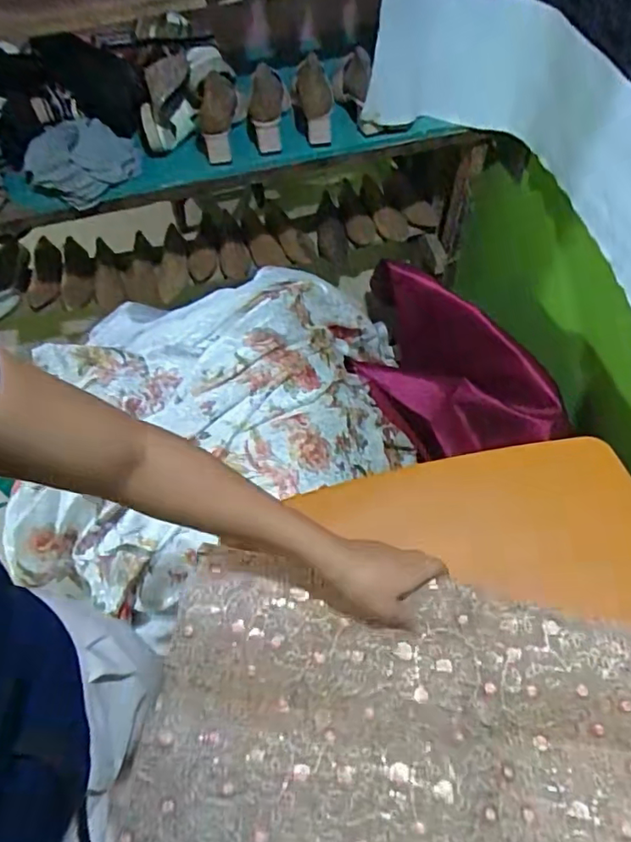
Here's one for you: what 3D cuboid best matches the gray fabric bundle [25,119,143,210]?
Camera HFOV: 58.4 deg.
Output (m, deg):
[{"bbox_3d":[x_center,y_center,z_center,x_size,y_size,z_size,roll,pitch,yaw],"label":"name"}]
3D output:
[{"bbox_3d":[-0.454,-0.505,1.095,0.200,0.068,0.167,-29,62,-14],"label":"gray fabric bundle"}]

